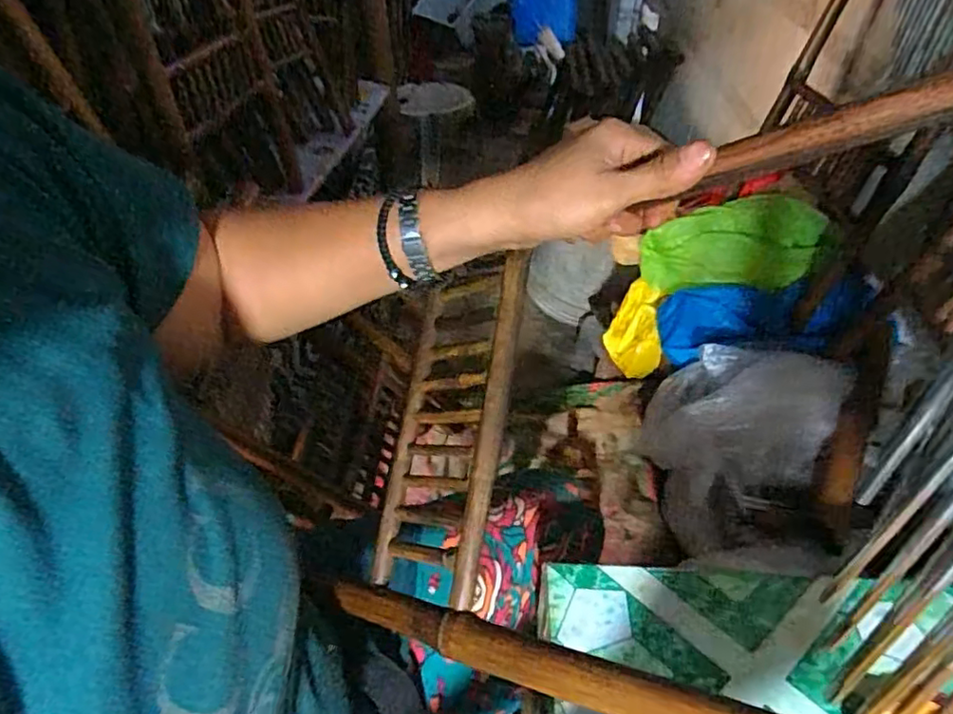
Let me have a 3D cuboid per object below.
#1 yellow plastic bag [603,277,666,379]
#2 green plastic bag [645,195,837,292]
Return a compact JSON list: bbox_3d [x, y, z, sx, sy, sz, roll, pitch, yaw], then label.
[{"bbox_3d":[0.224,-0.038,0.887,0.067,0.091,0.132,9,44,8],"label":"yellow plastic bag"},{"bbox_3d":[0.358,-0.152,0.854,0.247,0.068,0.122,-7,42,14],"label":"green plastic bag"}]

